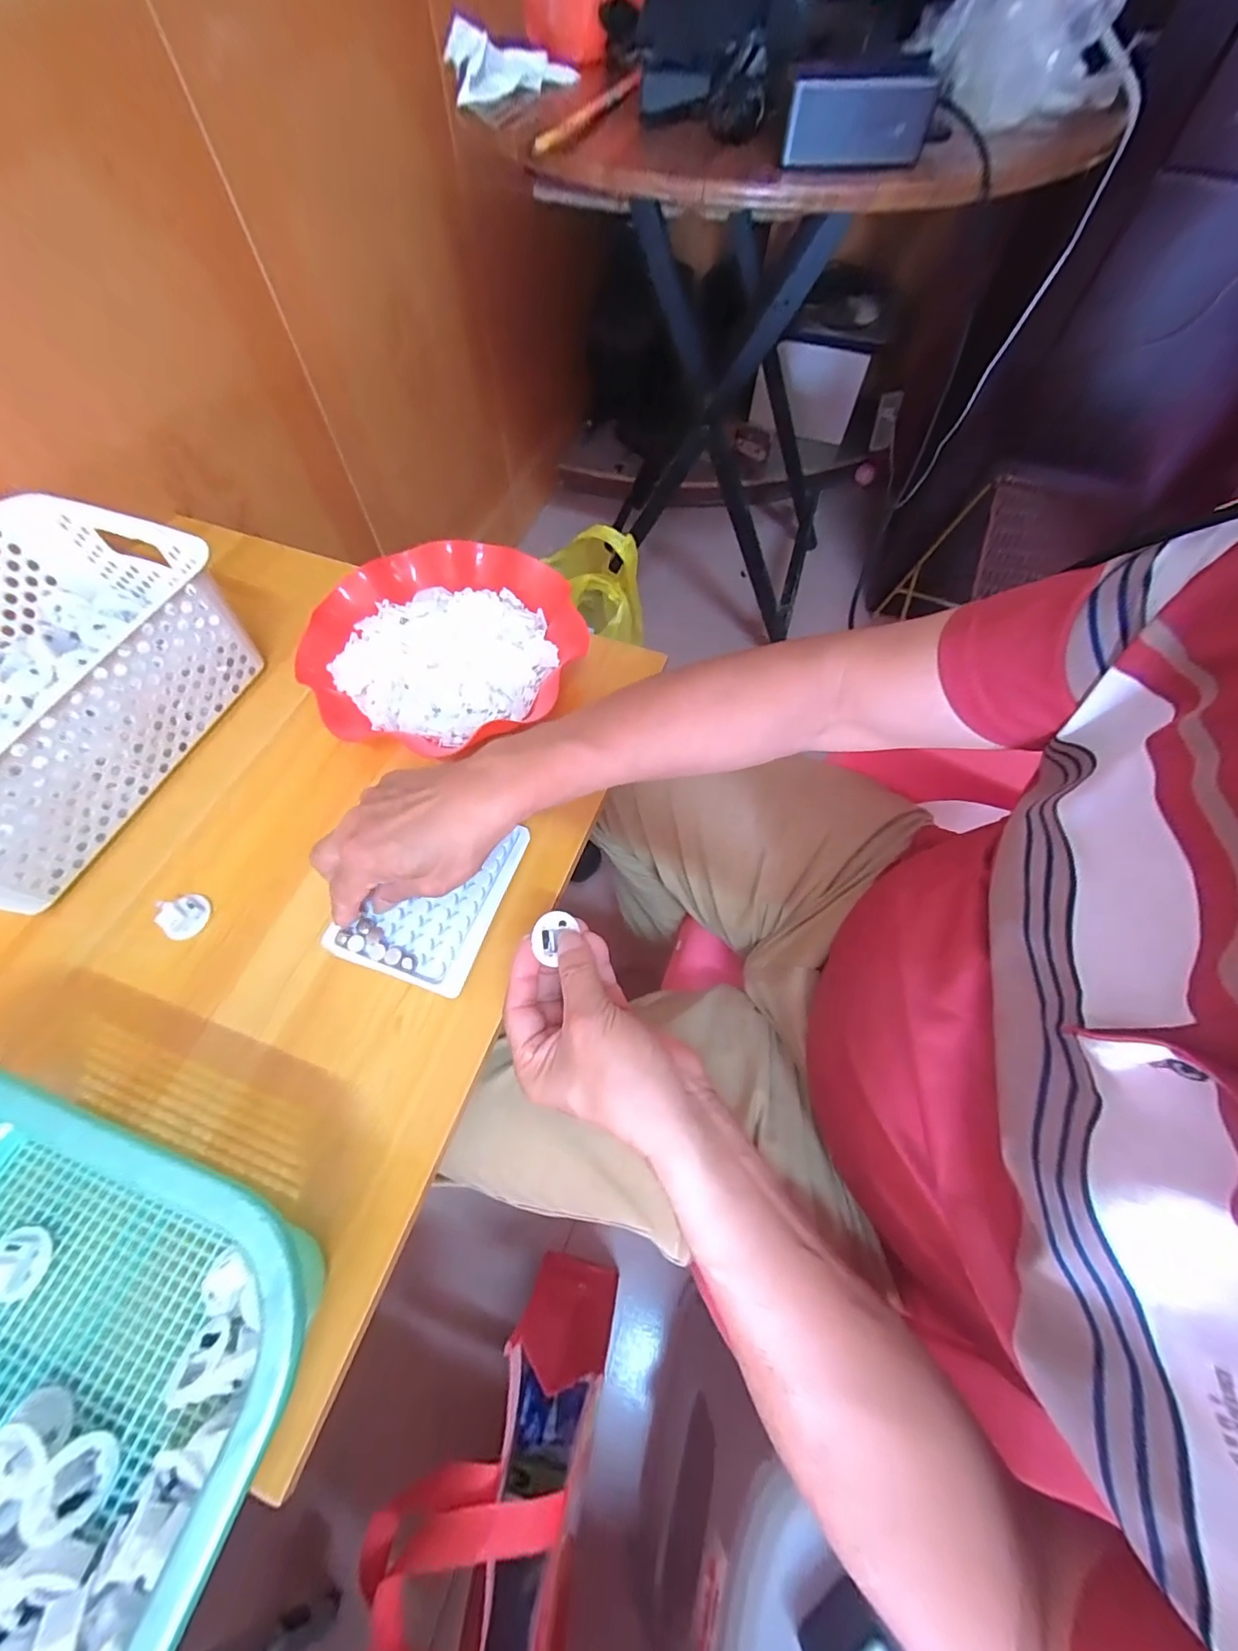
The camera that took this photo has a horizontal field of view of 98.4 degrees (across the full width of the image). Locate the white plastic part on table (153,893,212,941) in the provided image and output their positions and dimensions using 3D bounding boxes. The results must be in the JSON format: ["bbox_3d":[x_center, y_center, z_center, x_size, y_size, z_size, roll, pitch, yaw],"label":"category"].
[{"bbox_3d":[-0.314,0.065,0.384,0.029,0.019,0.027,0,63,-1],"label":"white plastic part on table"}]

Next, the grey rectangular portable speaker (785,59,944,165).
[{"bbox_3d":[0.208,-0.611,0.462,0.128,0.053,0.032,-6,63,-4],"label":"grey rectangular portable speaker"}]

